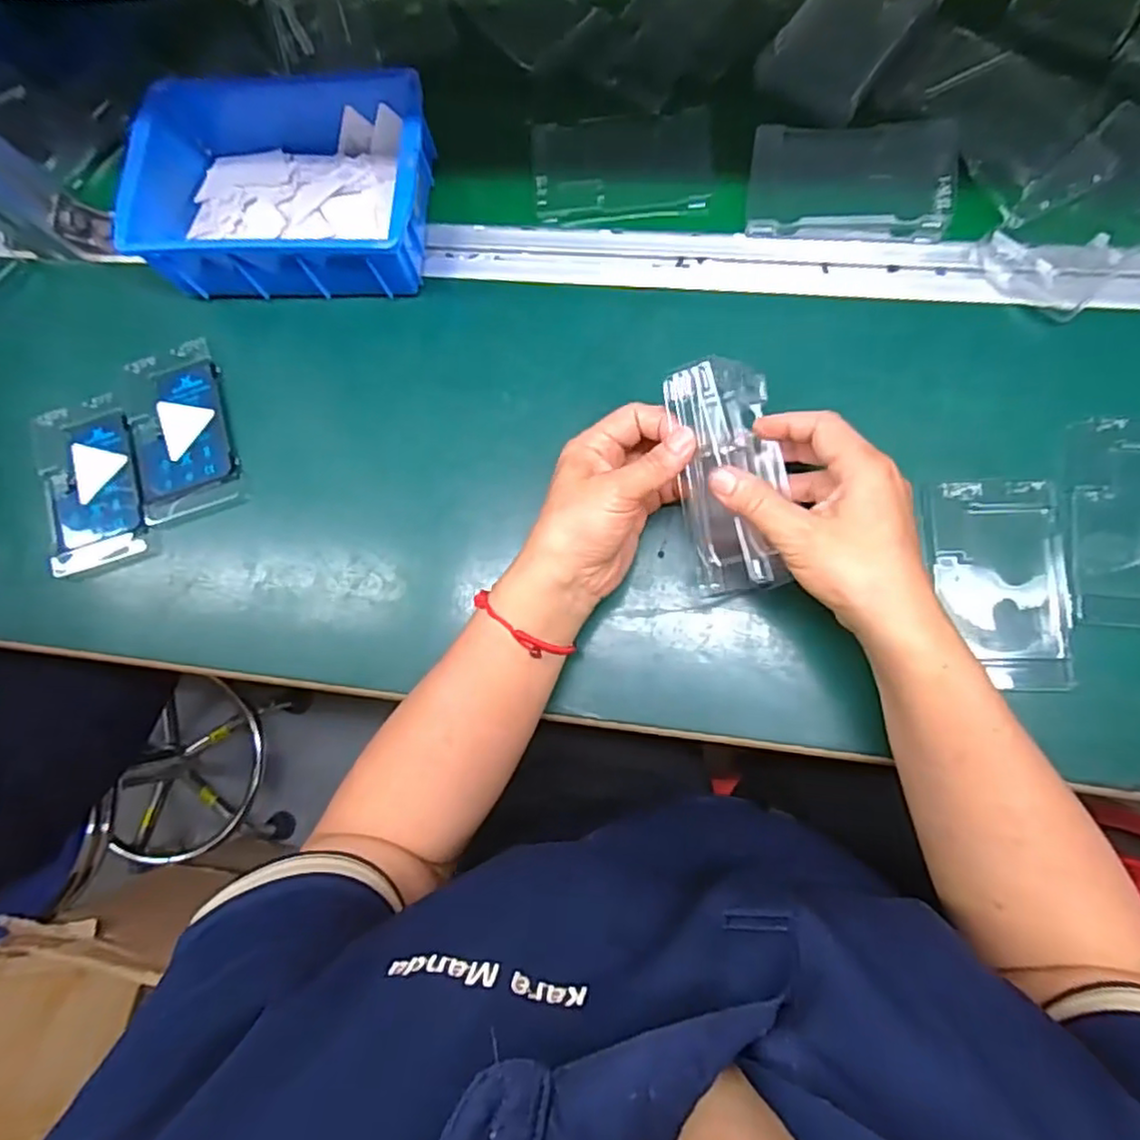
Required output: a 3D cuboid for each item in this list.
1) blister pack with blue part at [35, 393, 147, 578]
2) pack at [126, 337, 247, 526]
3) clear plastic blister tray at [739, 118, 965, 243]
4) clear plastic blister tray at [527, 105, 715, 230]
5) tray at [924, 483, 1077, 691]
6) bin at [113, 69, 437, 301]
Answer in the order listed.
[{"bbox_3d":[-0.348,-0.063,0.487,0.072,0.016,0.124,-12,83,6],"label":"blister pack with blue part"},{"bbox_3d":[-0.283,-0.101,0.486,0.072,0.009,0.123,-15,82,5],"label":"pack"},{"bbox_3d":[0.186,-0.261,0.444,0.128,0.011,0.076,3,84,7],"label":"clear plastic blister tray"},{"bbox_3d":[0.037,-0.288,0.479,0.122,0.008,0.077,-2,84,7],"label":"clear plastic blister tray"},{"bbox_3d":[0.261,0.009,0.412,0.077,0.012,0.126,-2,84,7],"label":"tray"},{"bbox_3d":[-0.195,-0.271,0.470,0.196,0.058,0.152,6,85,8],"label":"bin"}]

